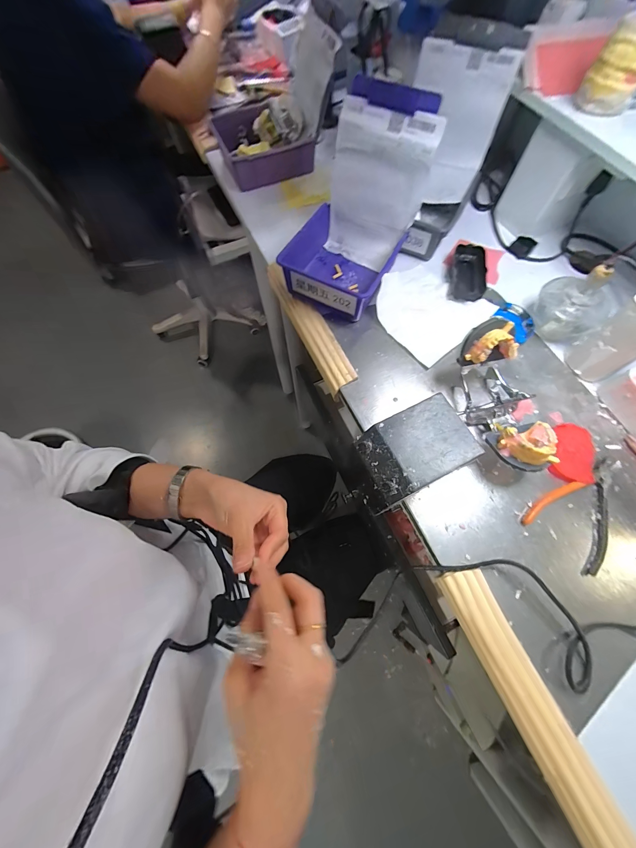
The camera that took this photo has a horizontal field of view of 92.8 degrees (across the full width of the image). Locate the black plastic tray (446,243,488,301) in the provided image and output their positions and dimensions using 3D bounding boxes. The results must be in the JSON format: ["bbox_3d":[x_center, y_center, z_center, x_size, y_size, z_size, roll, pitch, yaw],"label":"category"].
[{"bbox_3d":[0.251,-0.253,0.512,0.054,0.024,0.111,7,68,4],"label":"black plastic tray"}]

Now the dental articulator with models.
[{"bbox_3d":[0.245,-0.031,0.385,0.095,0.099,0.175,-14,68,-5],"label":"dental articulator with models"}]

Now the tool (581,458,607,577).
[{"bbox_3d":[0.348,0.113,0.374,0.022,0.010,0.147,21,69,9],"label":"tool"}]

